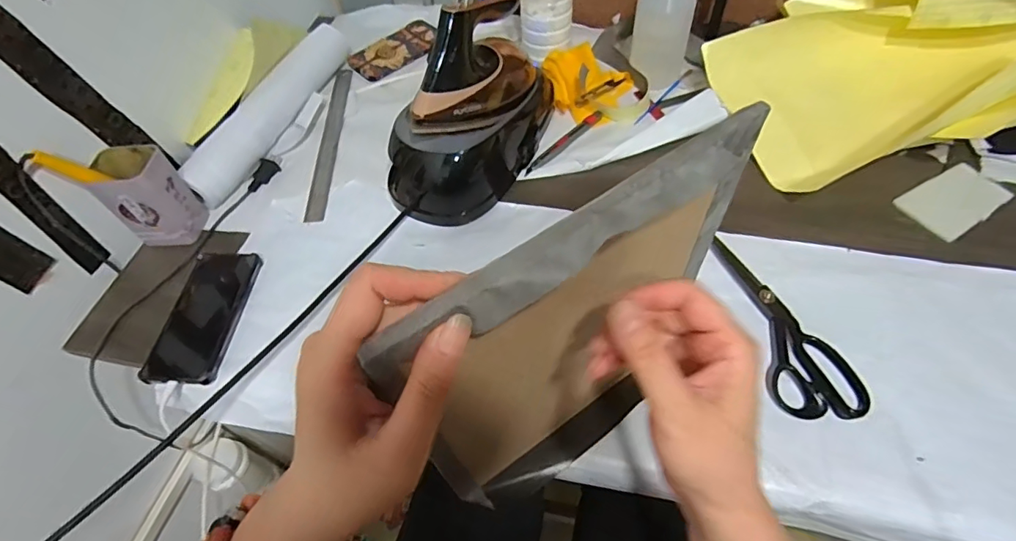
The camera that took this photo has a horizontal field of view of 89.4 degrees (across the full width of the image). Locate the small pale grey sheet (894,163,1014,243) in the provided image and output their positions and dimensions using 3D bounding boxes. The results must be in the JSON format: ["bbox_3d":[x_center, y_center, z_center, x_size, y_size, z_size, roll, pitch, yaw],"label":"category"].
[{"bbox_3d":[0.533,-0.084,0.610,0.123,0.004,0.072,-26,57,-13],"label":"small pale grey sheet"}]

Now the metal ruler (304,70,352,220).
[{"bbox_3d":[-0.265,-0.199,0.768,0.028,0.010,0.324,-1,56,-3],"label":"metal ruler"}]

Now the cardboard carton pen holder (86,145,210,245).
[{"bbox_3d":[-0.438,-0.088,0.629,0.086,0.119,0.062,-12,45,-4],"label":"cardboard carton pen holder"}]

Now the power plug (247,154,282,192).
[{"bbox_3d":[-0.338,-0.140,0.719,0.030,0.015,0.066,11,56,12],"label":"power plug"}]

